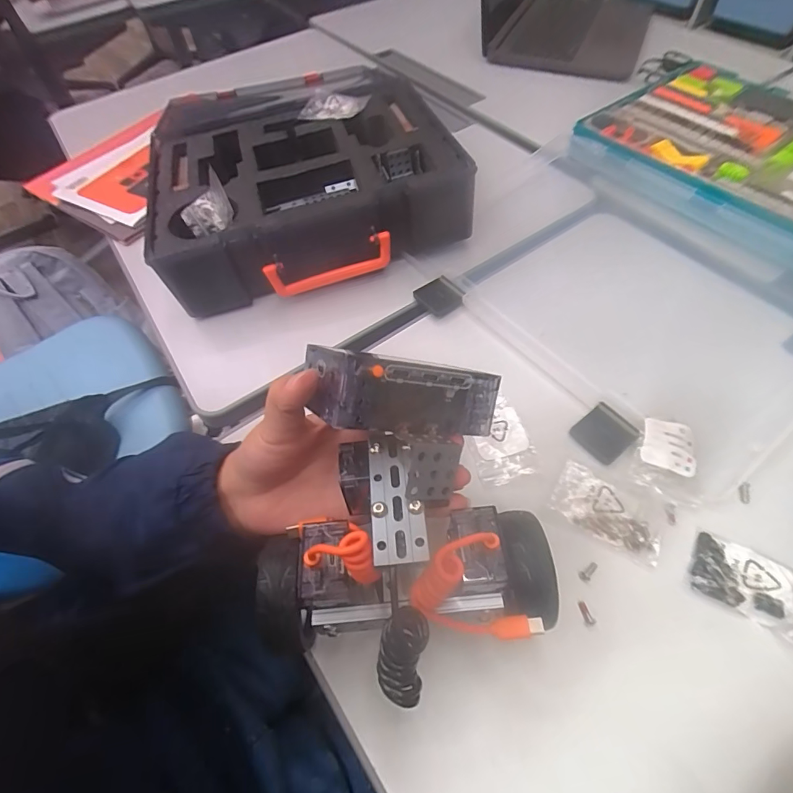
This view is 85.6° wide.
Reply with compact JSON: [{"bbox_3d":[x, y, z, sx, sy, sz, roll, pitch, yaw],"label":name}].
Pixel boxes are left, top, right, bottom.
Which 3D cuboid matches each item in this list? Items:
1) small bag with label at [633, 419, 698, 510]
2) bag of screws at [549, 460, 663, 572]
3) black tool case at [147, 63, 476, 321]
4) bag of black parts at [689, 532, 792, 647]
[{"bbox_3d":[0.193,0.046,0.308,0.042,0.017,0.057,9,59,9],"label":"small bag with label"},{"bbox_3d":[0.148,0.079,0.294,0.074,0.015,0.037,27,63,19],"label":"bag of screws"},{"bbox_3d":[-0.098,-0.229,0.461,0.296,0.077,0.251,-15,58,-7],"label":"black tool case"},{"bbox_3d":[0.227,0.119,0.267,0.071,0.014,0.042,30,64,20],"label":"bag of black parts"}]

